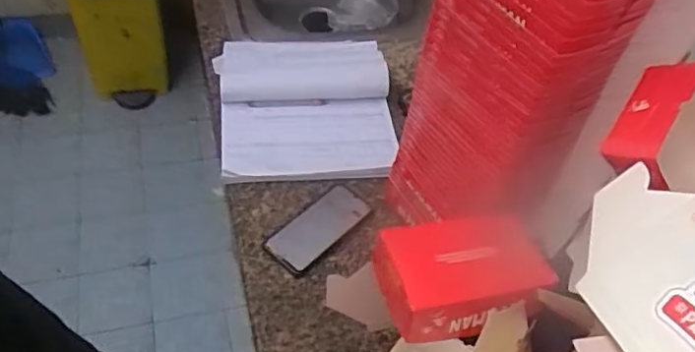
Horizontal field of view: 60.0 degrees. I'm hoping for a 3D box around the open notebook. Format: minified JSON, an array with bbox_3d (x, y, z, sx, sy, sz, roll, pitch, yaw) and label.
[{"bbox_3d":[-0.079,-0.134,1.097,0.312,0.029,0.359,-2,50,-9],"label":"open notebook"}]

